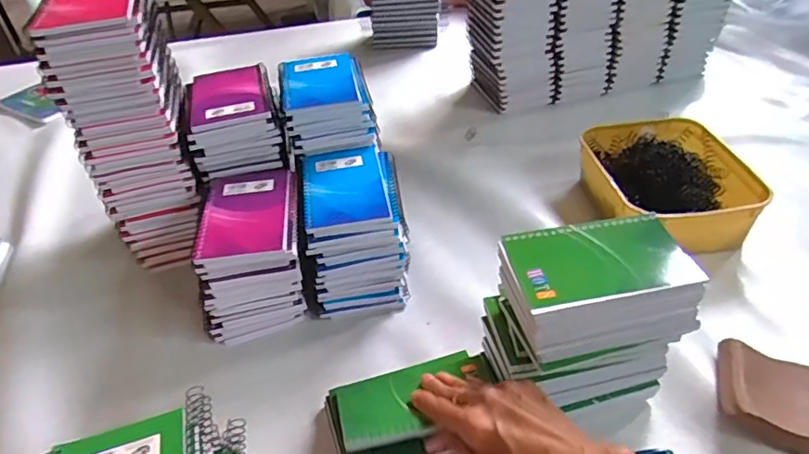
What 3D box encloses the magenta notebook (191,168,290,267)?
[{"bbox_3d":[-0.154,-0.014,0.539,0.081,0.013,0.128,-7,38,-3],"label":"magenta notebook"}]

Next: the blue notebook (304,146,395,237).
[{"bbox_3d":[-0.061,-0.042,0.565,0.080,0.010,0.130,-9,38,-5],"label":"blue notebook"}]

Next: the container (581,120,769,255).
[{"bbox_3d":[0.302,-0.050,0.655,0.166,0.083,0.200,-7,38,-2],"label":"container"}]

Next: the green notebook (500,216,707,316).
[{"bbox_3d":[0.149,0.024,0.422,0.130,0.007,0.078,-8,38,-5],"label":"green notebook"}]

